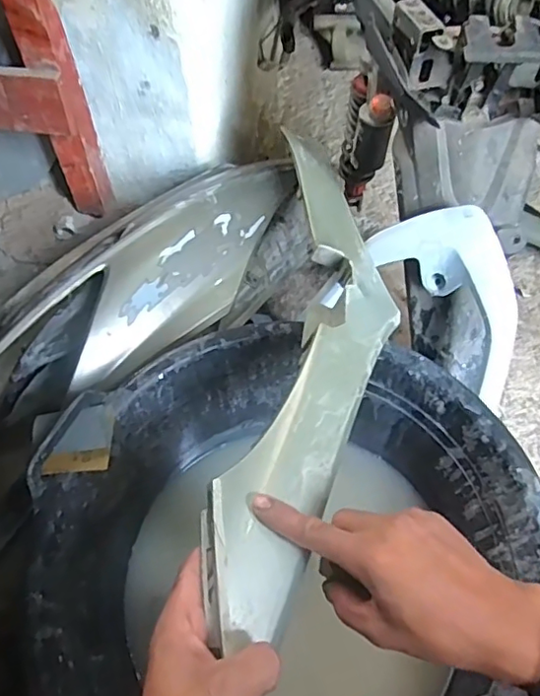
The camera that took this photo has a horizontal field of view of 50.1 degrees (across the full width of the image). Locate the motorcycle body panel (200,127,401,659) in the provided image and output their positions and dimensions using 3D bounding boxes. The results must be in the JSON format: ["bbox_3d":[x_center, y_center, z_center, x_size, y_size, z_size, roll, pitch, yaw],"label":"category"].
[{"bbox_3d":[0.055,-0.043,0.587,0.143,0.065,0.676,9,39,6],"label":"motorcycle body panel"}]

